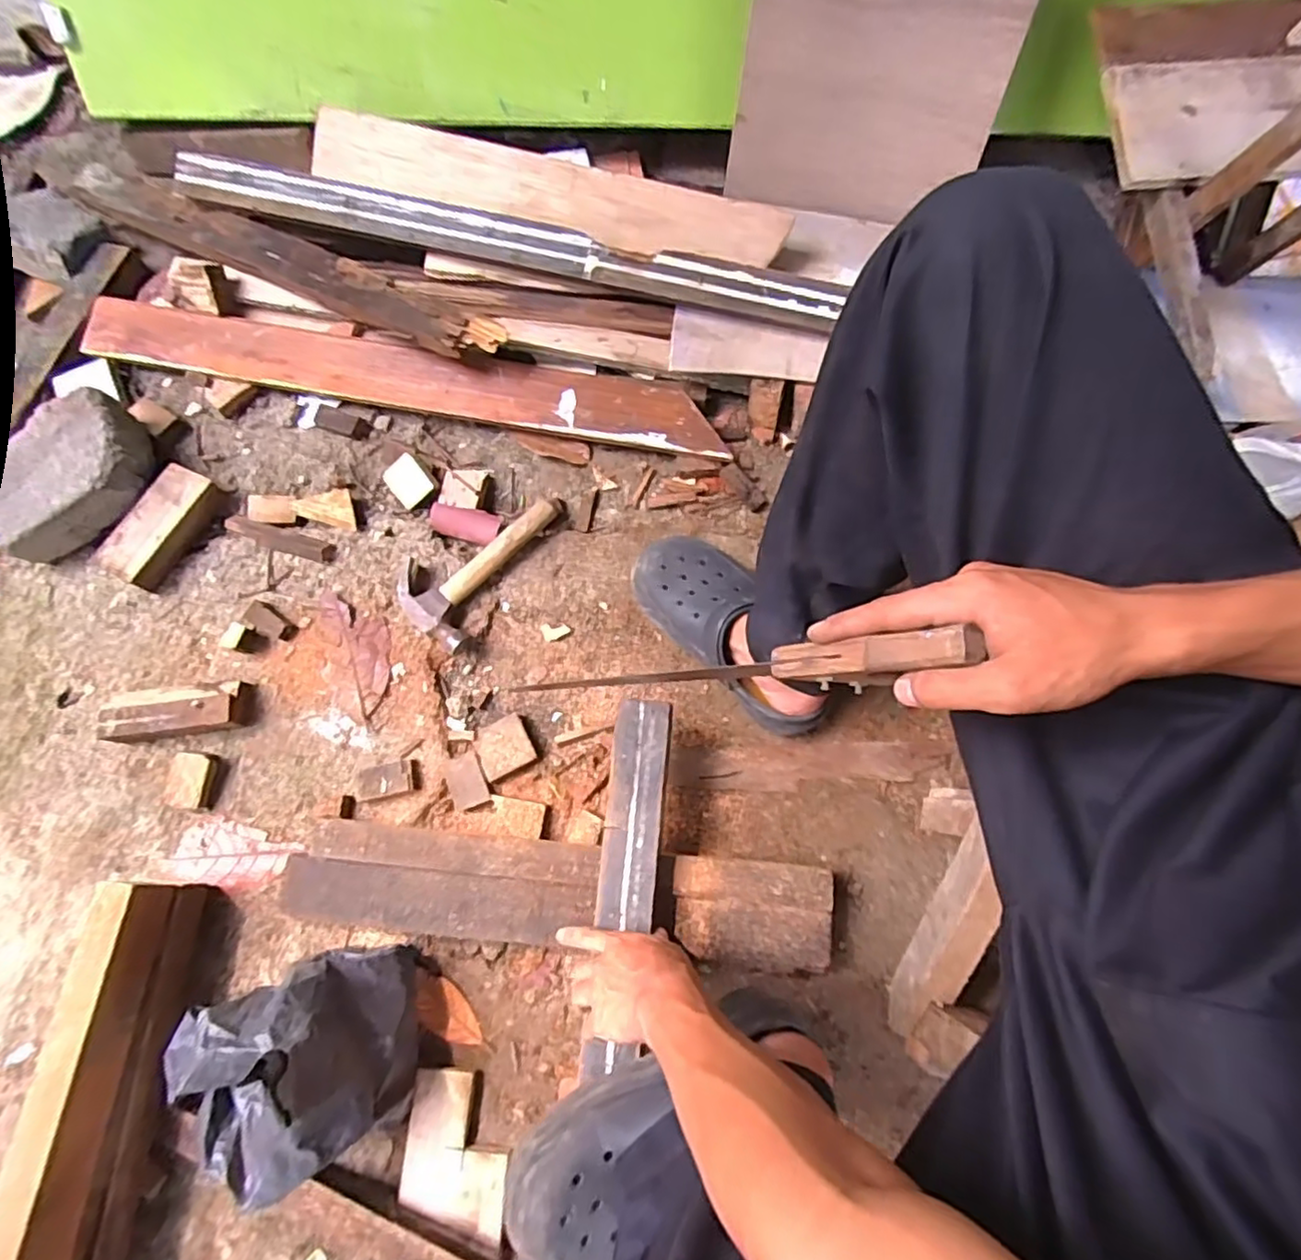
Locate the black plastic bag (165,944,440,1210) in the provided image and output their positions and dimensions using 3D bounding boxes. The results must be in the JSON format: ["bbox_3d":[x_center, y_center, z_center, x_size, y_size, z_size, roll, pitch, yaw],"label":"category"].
[{"bbox_3d":[-0.319,0.389,0.587,0.182,0.164,0.165,-3,73,0],"label":"black plastic bag"}]

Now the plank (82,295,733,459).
[{"bbox_3d":[-0.329,-0.339,0.867,0.848,0.030,0.094,10,83,4],"label":"plank"}]

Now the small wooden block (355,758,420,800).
[{"bbox_3d":[-0.295,0.167,0.733,0.065,0.026,0.038,-11,73,-3],"label":"small wooden block"}]

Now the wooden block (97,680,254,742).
[{"bbox_3d":[-0.539,0.091,0.744,0.146,0.044,0.061,-10,73,-2],"label":"wooden block"}]

